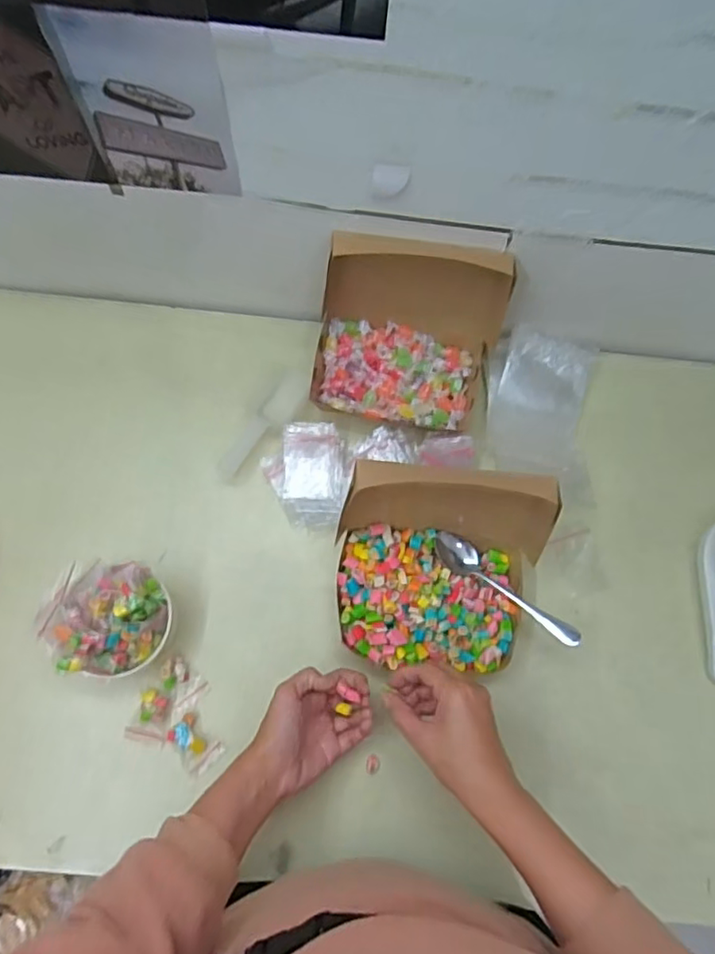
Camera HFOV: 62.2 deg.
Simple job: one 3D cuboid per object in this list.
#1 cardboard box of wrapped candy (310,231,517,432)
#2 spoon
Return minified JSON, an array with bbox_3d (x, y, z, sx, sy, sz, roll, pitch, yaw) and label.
[{"bbox_3d":[0.054,-0.151,0.632,0.196,0.137,0.160,6,74,1],"label":"cardboard box of wrapped candy"},{"bbox_3d":[0.147,0.109,0.593,0.162,0.037,0.030,35,75,7],"label":"spoon"}]

